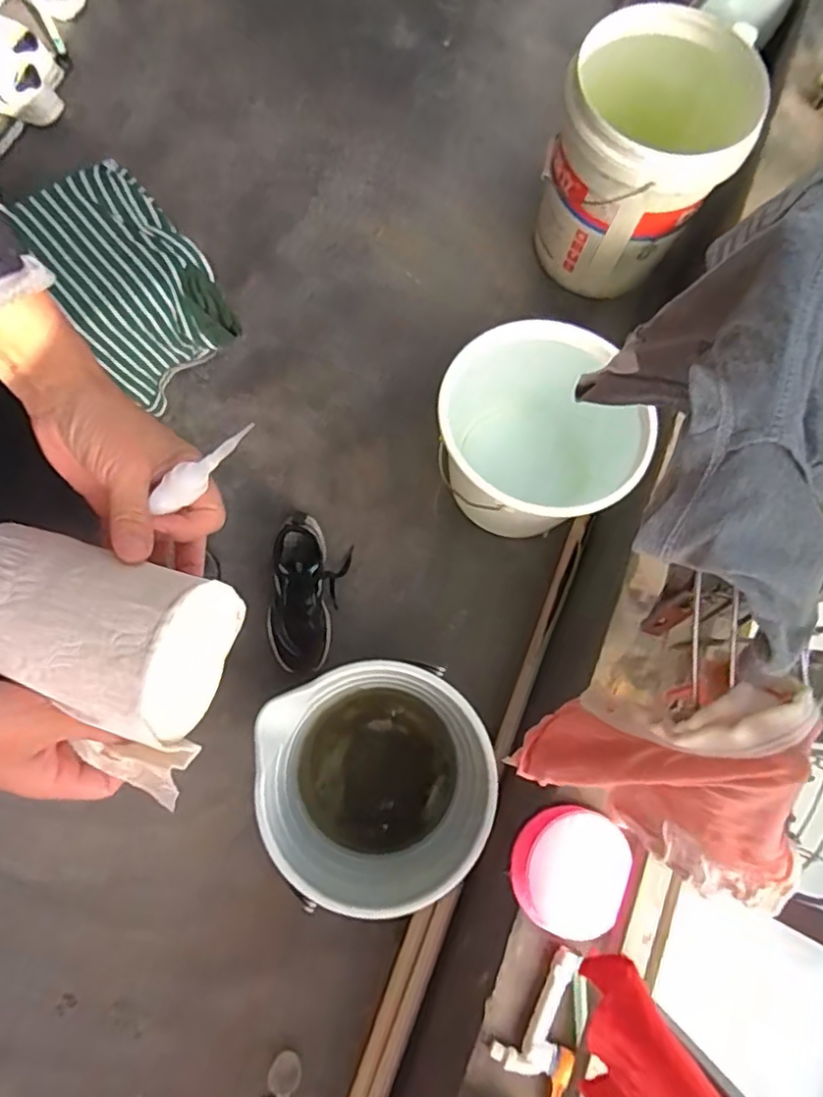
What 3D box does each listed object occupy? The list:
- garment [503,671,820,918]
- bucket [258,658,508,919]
[{"bbox_3d":[0.130,0.107,0.278,0.123,0.157,0.071,31,78,5],"label":"garment"},{"bbox_3d":[-0.044,0.318,0.908,0.285,0.280,0.279,0,77,-2],"label":"bucket"}]

